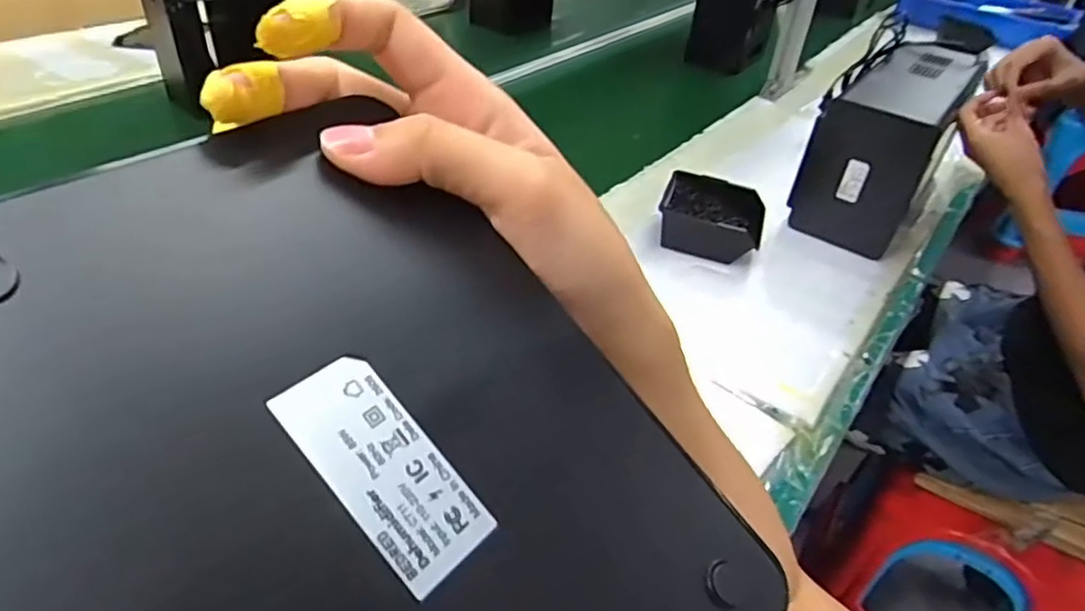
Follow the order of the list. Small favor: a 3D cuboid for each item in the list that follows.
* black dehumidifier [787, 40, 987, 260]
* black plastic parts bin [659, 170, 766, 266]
[{"bbox_3d":[0.504,-0.239,0.969,0.138,0.196,0.372,26,42,27],"label":"black dehumidifier"},{"bbox_3d":[0.228,-0.120,0.886,0.133,0.053,0.131,15,38,14],"label":"black plastic parts bin"}]

